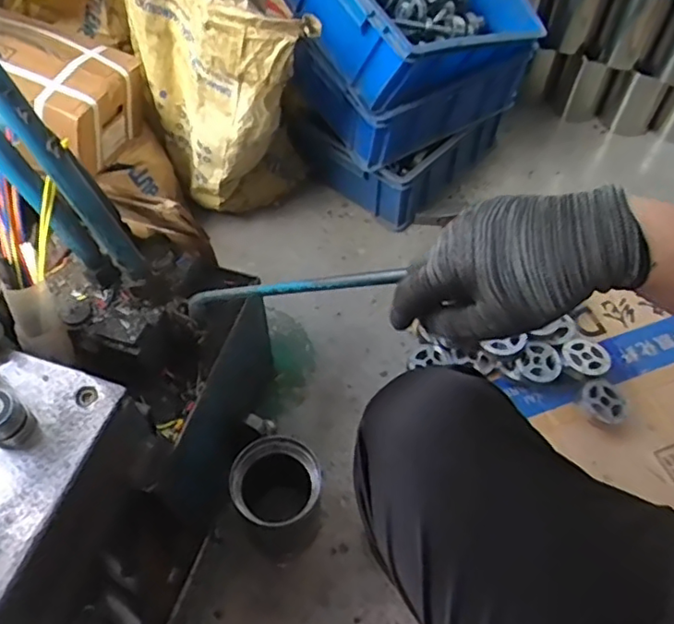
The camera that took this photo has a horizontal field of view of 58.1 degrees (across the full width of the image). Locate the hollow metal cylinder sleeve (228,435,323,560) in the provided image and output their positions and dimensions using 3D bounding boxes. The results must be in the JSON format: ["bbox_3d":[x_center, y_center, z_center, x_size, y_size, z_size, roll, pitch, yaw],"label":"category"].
[{"bbox_3d":[-0.084,0.258,0.861,0.117,0.171,0.127,-28,60,-18],"label":"hollow metal cylinder sleeve"}]

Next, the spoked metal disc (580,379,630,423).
[{"bbox_3d":[0.442,0.146,1.002,0.077,0.018,0.064,28,60,18],"label":"spoked metal disc"}]

